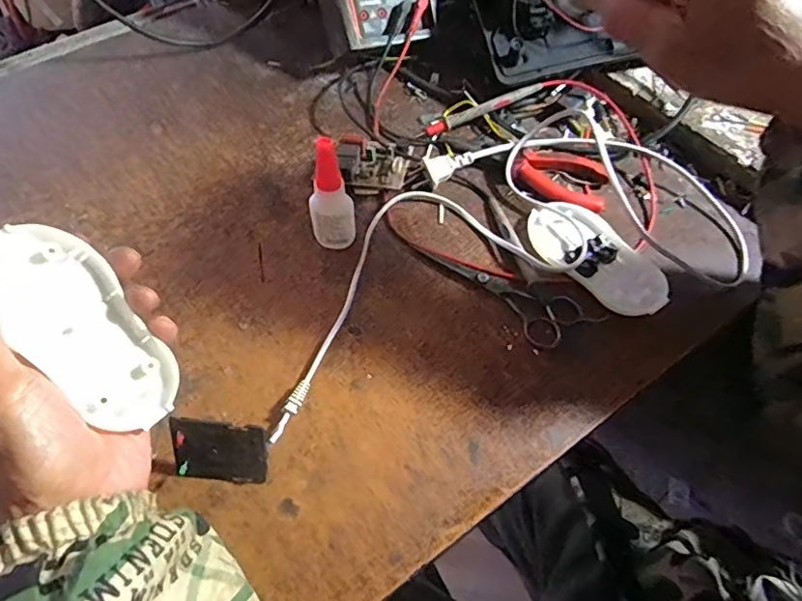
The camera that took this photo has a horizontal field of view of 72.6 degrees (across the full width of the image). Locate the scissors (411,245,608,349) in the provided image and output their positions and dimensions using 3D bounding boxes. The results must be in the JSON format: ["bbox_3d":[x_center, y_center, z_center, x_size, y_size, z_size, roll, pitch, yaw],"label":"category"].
[{"bbox_3d":[0.075,-0.005,0.414,0.148,0.008,0.047,25,63,15],"label":"scissors"}]

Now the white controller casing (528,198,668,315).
[{"bbox_3d":[0.153,-0.035,0.429,0.059,0.012,0.120,-33,64,-17],"label":"white controller casing"}]

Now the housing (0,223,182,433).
[{"bbox_3d":[-0.169,0.014,0.292,0.051,0.018,0.120,-44,106,-36],"label":"housing"}]

